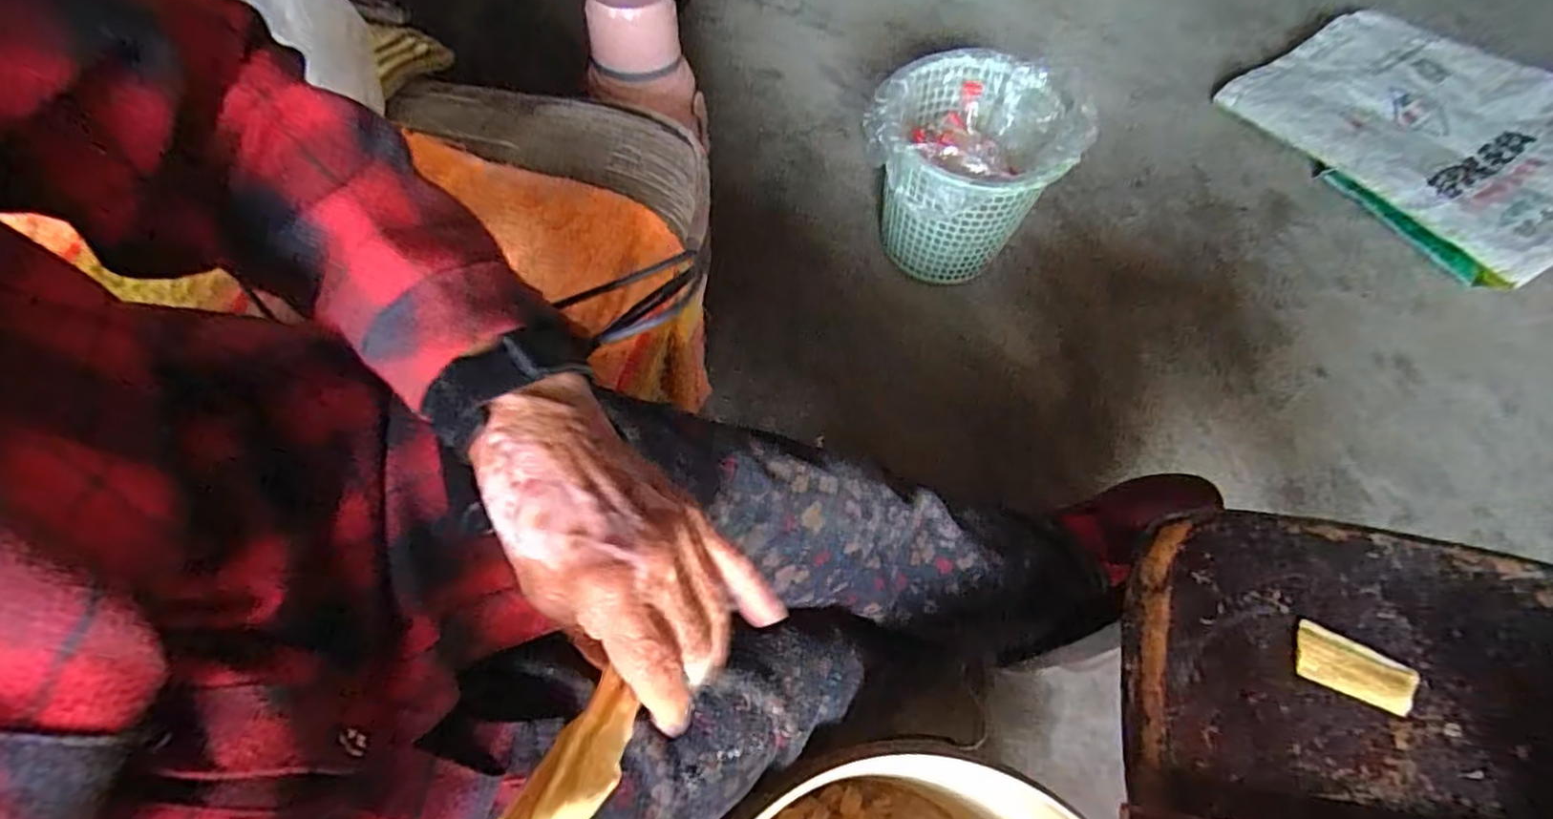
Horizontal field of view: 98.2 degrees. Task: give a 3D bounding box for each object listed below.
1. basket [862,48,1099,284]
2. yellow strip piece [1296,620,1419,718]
[{"bbox_3d":[0.262,-0.323,0.944,0.248,0.269,0.227,1,61,-1],"label":"basket"},{"bbox_3d":[0.312,0.140,0.363,0.057,0.004,0.031,22,63,10],"label":"yellow strip piece"}]

